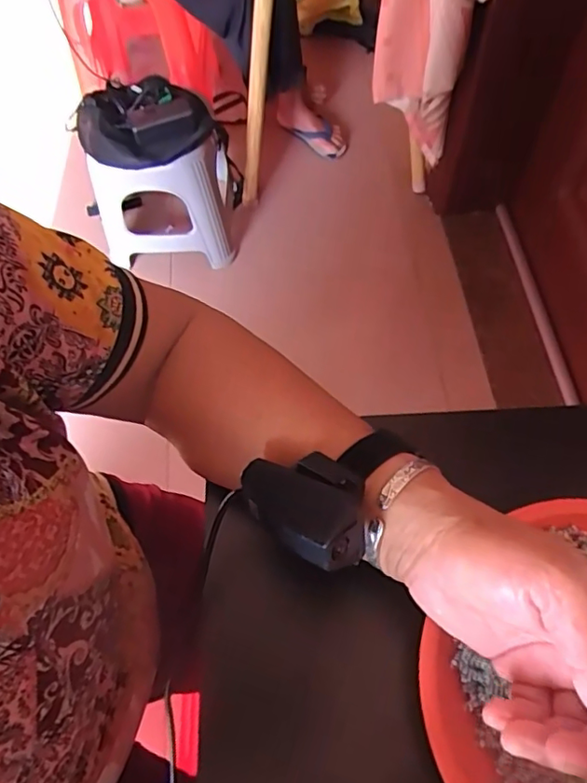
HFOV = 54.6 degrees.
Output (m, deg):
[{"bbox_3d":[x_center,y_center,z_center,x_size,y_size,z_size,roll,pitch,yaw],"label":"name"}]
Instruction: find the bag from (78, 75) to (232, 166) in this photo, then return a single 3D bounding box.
[{"bbox_3d":[-0.284,-0.540,1.154,0.289,0.109,0.160,-17,63,-7],"label":"bag"}]

